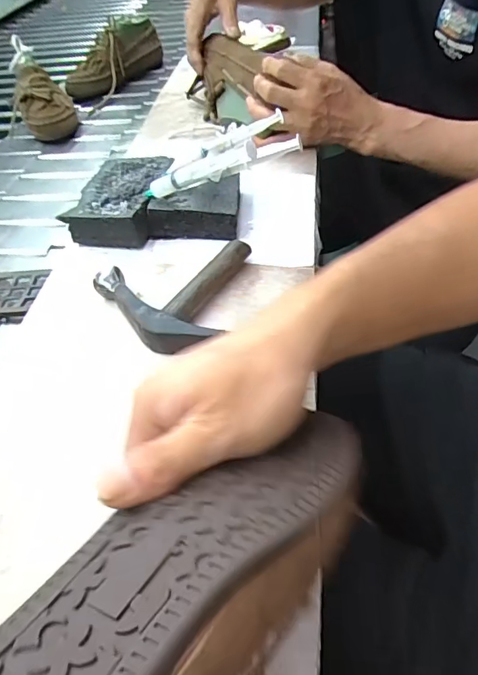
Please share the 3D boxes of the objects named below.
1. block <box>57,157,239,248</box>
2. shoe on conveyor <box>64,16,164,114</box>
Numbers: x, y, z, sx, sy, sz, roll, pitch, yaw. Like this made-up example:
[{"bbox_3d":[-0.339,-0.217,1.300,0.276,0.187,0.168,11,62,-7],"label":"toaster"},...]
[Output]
[{"bbox_3d":[-0.081,-0.147,0.497,0.168,0.033,0.126,-1,46,7],"label":"block"},{"bbox_3d":[-0.246,-0.569,0.962,0.077,0.110,0.258,19,60,25],"label":"shoe on conveyor"}]

